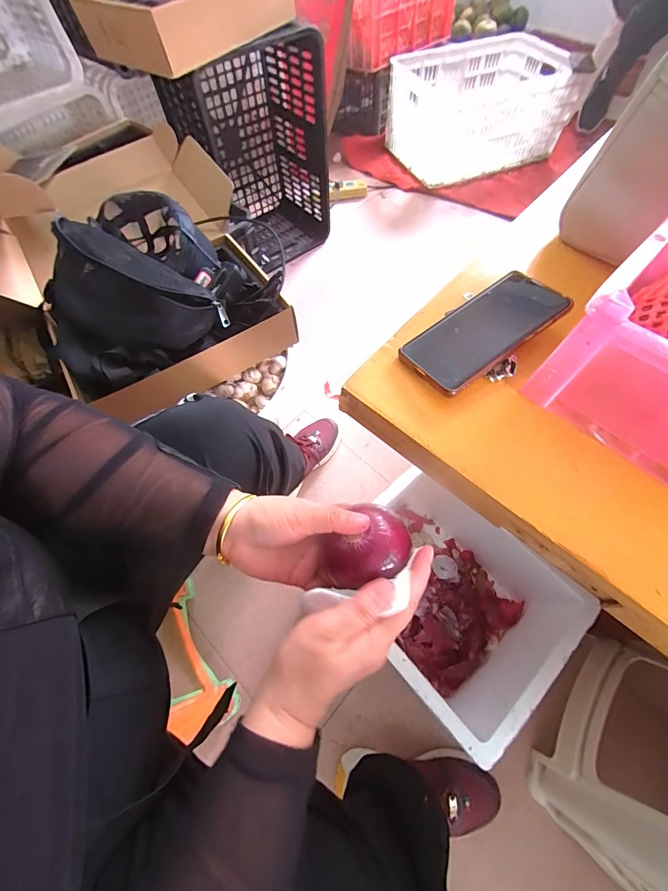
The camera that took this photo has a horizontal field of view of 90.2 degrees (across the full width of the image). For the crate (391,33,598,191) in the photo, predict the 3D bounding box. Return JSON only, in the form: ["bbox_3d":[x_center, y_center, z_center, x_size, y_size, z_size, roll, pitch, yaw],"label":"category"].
[{"bbox_3d":[0.567,-1.331,1.324,0.651,0.254,0.453,-20,66,-8],"label":"crate"}]

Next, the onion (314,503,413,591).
[{"bbox_3d":[0.022,0.086,0.282,0.073,0.062,0.057,-13,65,-5],"label":"onion"}]

